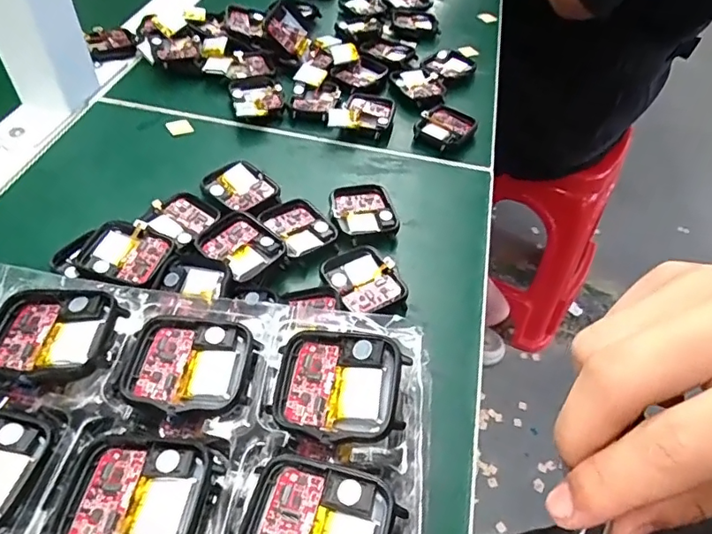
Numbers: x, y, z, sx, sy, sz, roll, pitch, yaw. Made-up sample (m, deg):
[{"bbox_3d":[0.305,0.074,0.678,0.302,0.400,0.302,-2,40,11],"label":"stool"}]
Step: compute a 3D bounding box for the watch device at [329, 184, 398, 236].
[{"bbox_3d":[0.004,-0.033,0.324,0.038,0.012,0.042,-11,54,-12],"label":"watch device"}]

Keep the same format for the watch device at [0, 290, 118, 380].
[{"bbox_3d":[-0.114,0.026,0.195,0.044,0.009,0.036,6,48,1],"label":"watch device"}]

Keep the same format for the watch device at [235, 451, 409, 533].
[{"bbox_3d":[-0.012,0.078,0.156,0.045,0.007,0.037,15,49,9],"label":"watch device"}]

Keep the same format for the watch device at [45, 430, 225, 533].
[{"bbox_3d":[-0.069,0.071,0.162,0.045,0.006,0.037,9,48,3],"label":"watch device"}]

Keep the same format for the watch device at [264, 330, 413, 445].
[{"bbox_3d":[-0.007,0.041,0.184,0.045,0.013,0.037,11,48,5],"label":"watch device"}]

